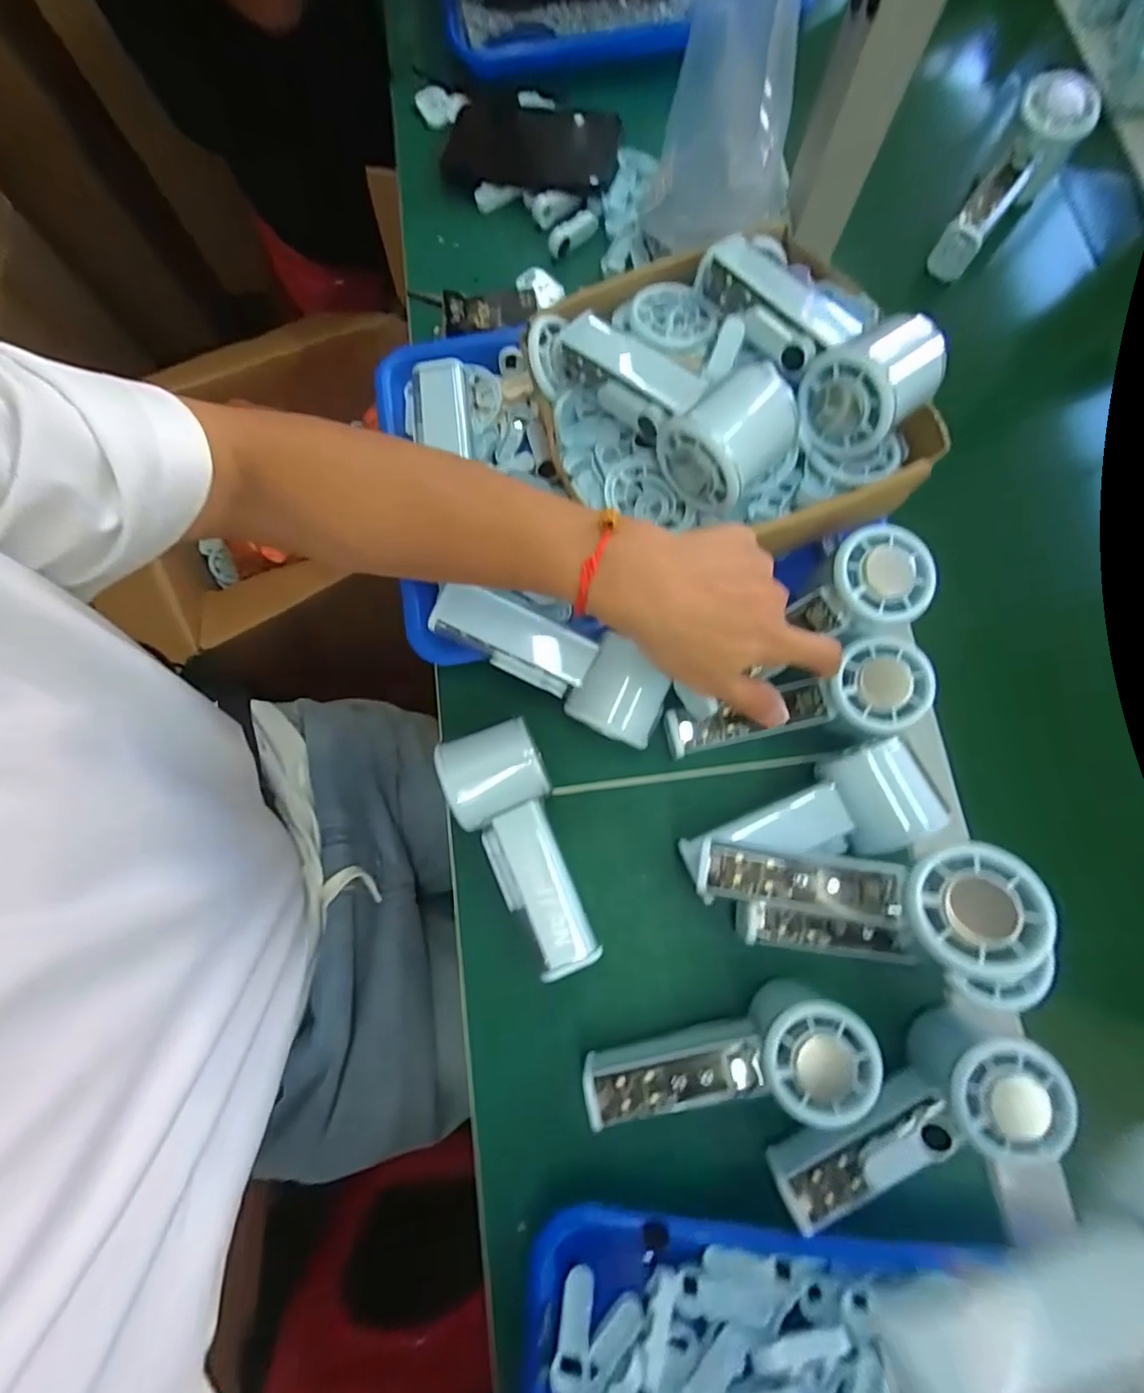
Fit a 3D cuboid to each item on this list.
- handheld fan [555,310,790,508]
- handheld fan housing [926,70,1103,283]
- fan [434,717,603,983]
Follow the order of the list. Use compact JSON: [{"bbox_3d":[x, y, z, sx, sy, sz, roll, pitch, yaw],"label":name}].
[{"bbox_3d":[0.054,-0.174,0.322,0.146,0.057,0.063,39,80,9],"label":"handheld fan"},{"bbox_3d":[0.338,-0.398,0.442,0.054,0.063,0.142,38,92,9],"label":"handheld fan housing"},{"bbox_3d":[-0.031,0.095,0.346,0.064,0.053,0.151,-19,77,-4],"label":"fan"}]

